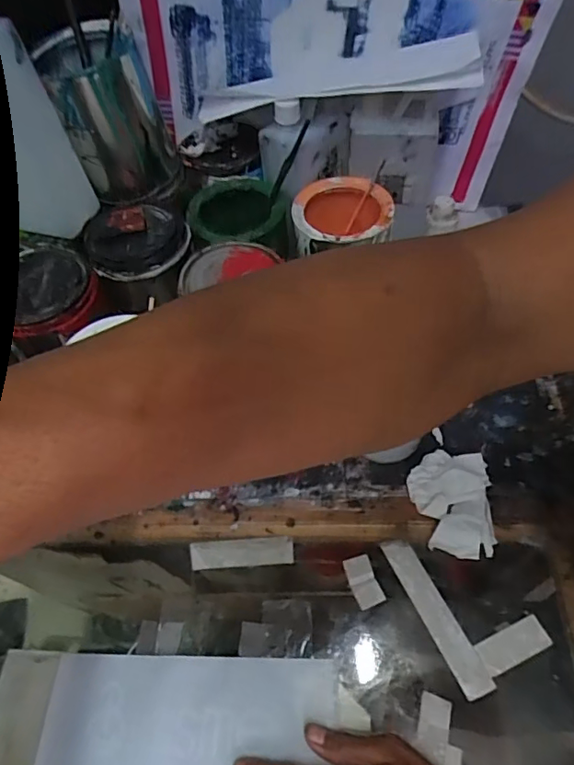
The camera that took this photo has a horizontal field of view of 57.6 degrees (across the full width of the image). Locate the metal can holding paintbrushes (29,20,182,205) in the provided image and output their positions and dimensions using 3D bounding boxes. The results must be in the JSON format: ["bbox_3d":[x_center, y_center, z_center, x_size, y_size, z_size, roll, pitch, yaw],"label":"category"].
[{"bbox_3d":[-0.195,-0.299,0.580,0.108,0.140,0.122,-24,57,-11],"label":"metal can holding paintbrushes"}]

